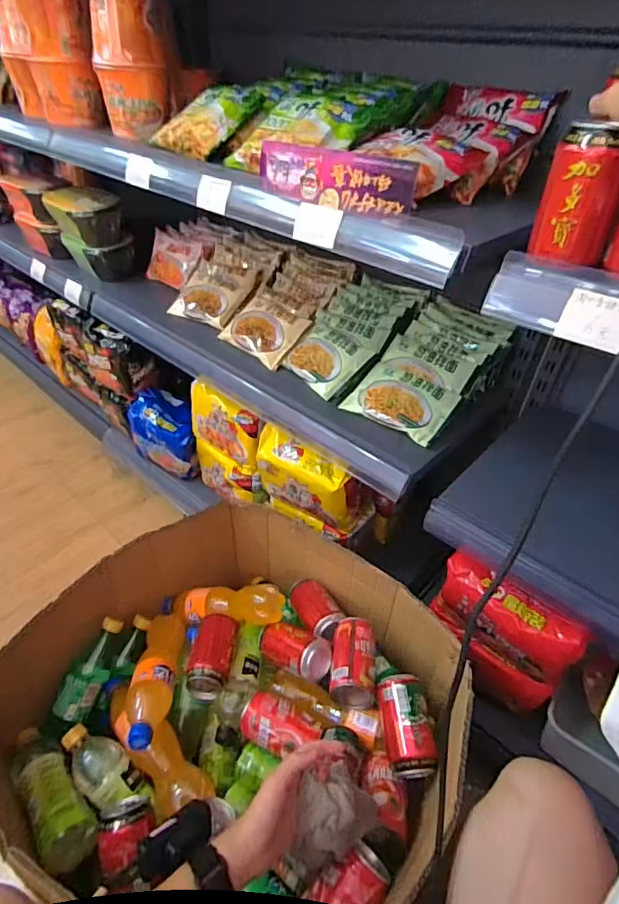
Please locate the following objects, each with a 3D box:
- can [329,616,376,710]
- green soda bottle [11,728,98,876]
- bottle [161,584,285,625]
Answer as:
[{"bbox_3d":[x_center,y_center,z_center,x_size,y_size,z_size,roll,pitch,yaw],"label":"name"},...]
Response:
[{"bbox_3d":[0.065,0.309,0.722,0.062,0.058,0.123,5,41,2],"label":"can"},{"bbox_3d":[-0.341,0.437,0.631,0.058,0.056,0.208,-31,29,-33],"label":"green soda bottle"},{"bbox_3d":[-0.152,0.263,0.815,0.243,0.057,0.061,-9,34,29],"label":"bottle"}]

